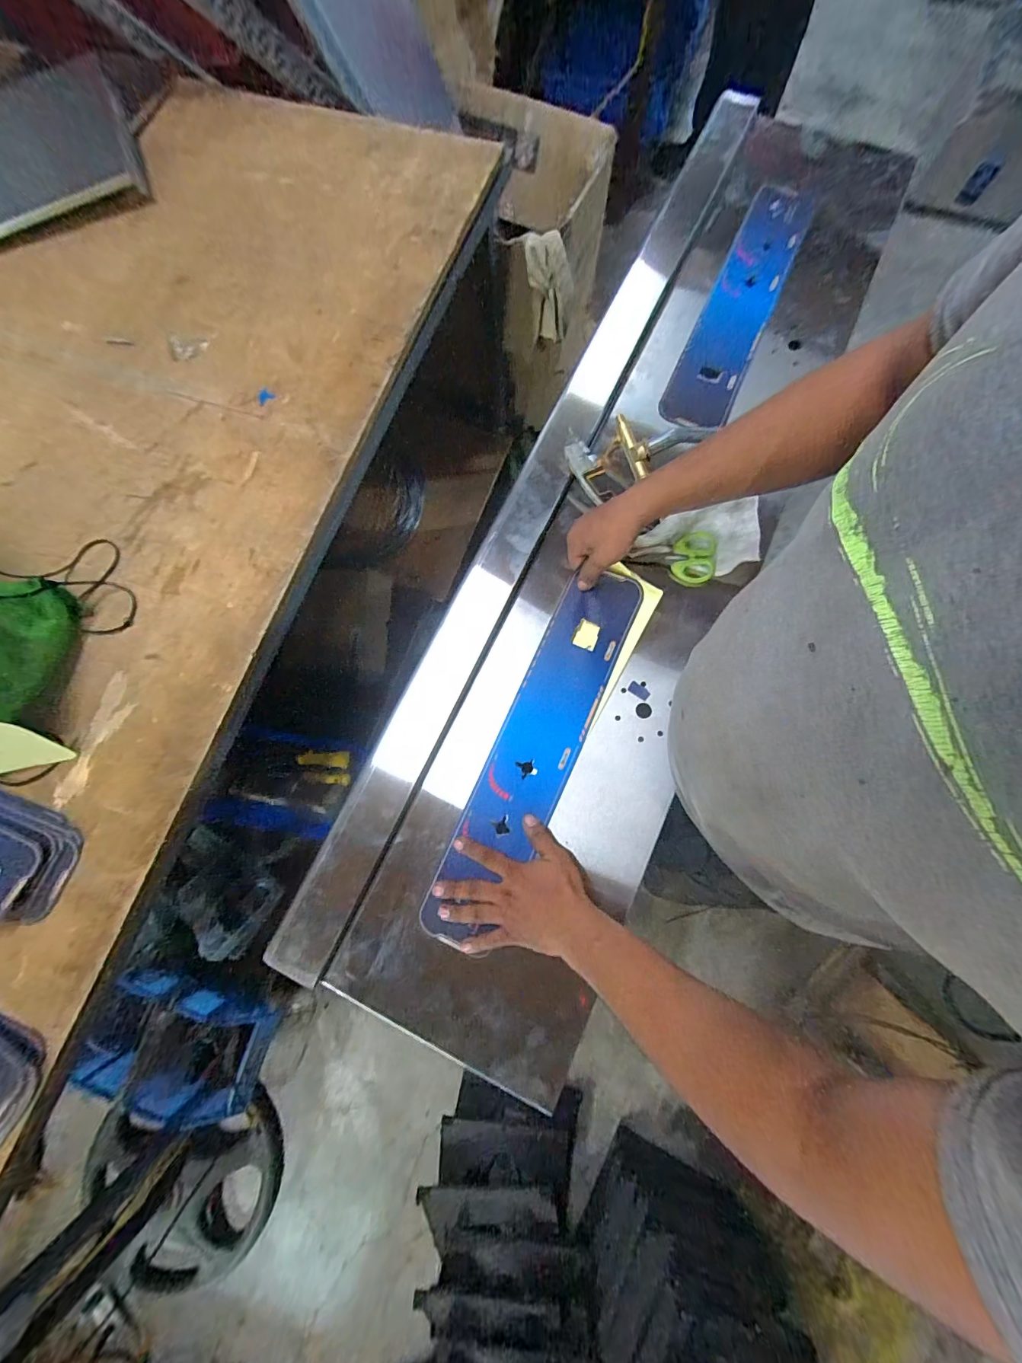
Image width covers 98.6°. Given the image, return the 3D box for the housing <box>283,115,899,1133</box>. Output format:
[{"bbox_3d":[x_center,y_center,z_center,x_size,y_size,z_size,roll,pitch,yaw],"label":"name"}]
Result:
[{"bbox_3d":[0.180,-0.282,0.618,0.348,0.084,1.330,23,79,5],"label":"housing"}]

